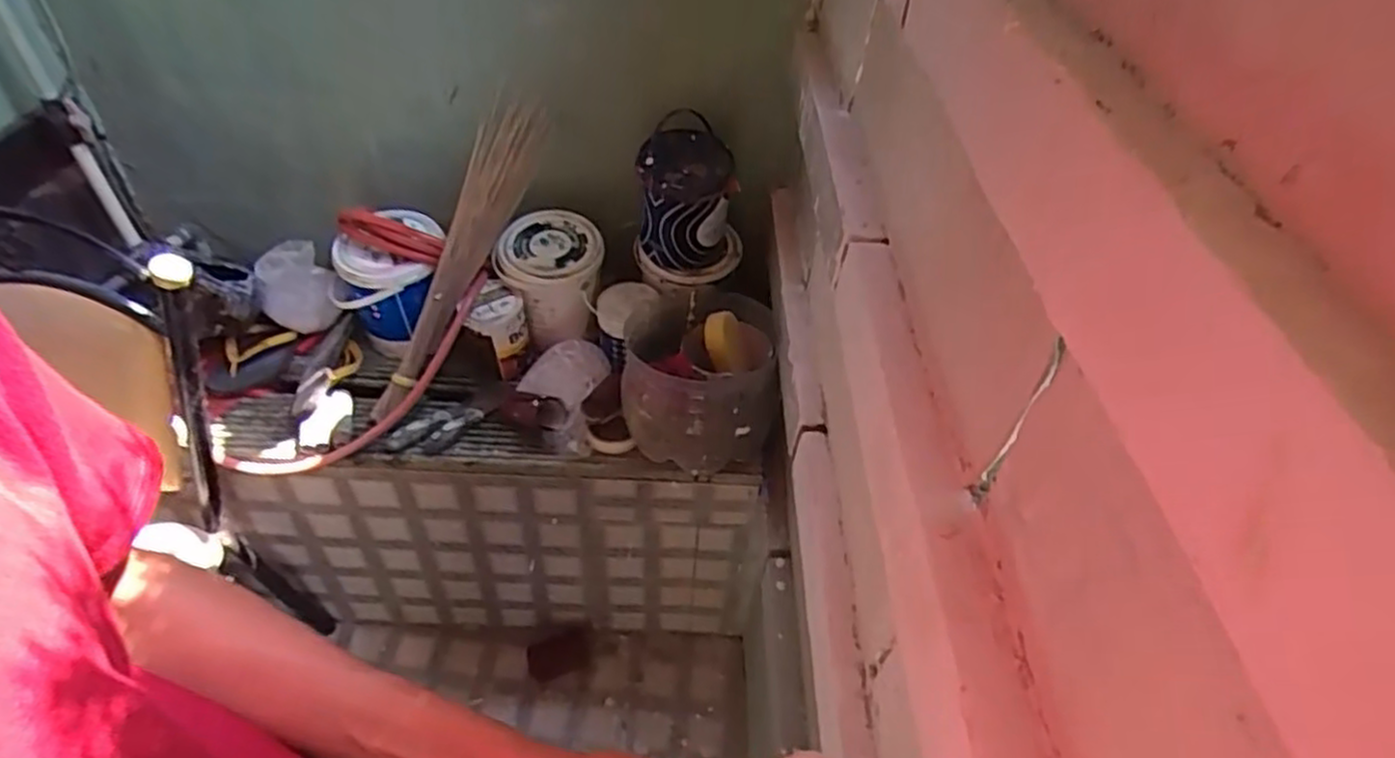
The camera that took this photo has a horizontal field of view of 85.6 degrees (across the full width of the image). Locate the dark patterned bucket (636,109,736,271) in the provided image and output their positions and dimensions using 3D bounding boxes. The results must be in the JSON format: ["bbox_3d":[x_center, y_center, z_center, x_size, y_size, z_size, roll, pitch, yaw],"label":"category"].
[{"bbox_3d":[-0.021,-0.282,1.244,0.147,0.228,0.145,3,44,-3],"label":"dark patterned bucket"}]

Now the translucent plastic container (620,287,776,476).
[{"bbox_3d":[-0.001,0.001,1.192,0.224,0.185,0.253,3,44,-2],"label":"translucent plastic container"}]

